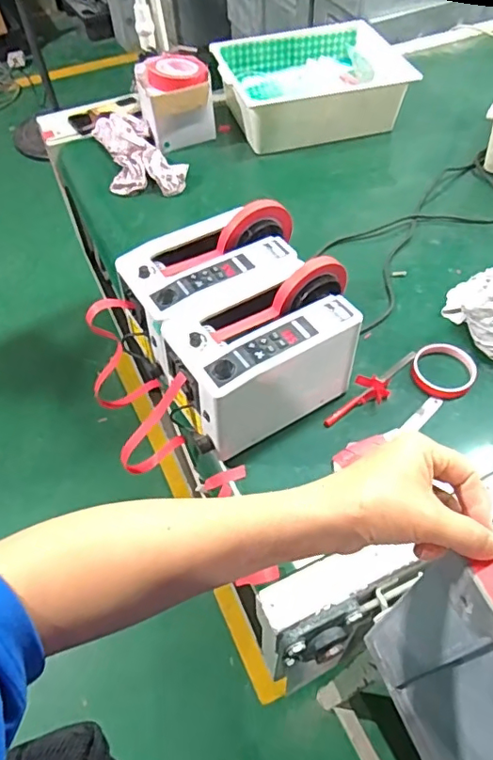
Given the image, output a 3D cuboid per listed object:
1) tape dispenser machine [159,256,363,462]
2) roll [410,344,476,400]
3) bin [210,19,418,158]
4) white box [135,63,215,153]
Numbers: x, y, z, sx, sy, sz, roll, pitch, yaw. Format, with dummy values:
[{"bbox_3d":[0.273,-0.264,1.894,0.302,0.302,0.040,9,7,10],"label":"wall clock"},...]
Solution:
[{"bbox_3d":[0.026,-0.026,0.687,0.258,0.158,0.137,-26,58,-16],"label":"tape dispenser machine"},{"bbox_3d":[0.276,-0.014,0.748,0.084,0.018,0.082,-1,55,2],"label":"roll"},{"bbox_3d":[0.139,-0.648,1.162,0.388,0.117,0.334,-12,55,-6],"label":"bin"},{"bbox_3d":[-0.141,-0.561,1.096,0.137,0.107,0.102,-20,56,-12],"label":"white box"}]

